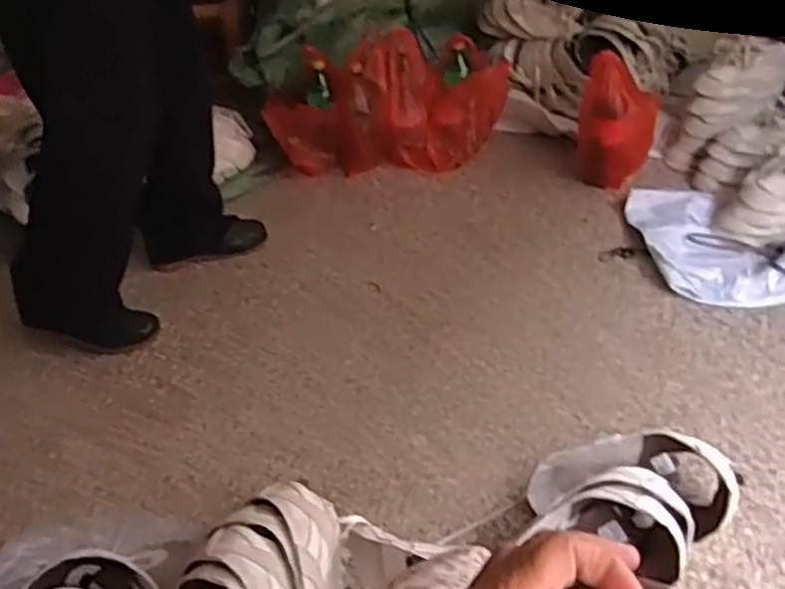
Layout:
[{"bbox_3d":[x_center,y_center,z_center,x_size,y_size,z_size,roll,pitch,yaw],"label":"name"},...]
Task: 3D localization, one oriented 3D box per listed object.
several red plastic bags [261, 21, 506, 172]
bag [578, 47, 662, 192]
[{"bbox_3d":[-0.004,-0.428,1.688,0.526,0.261,0.181,1,38,10],"label":"several red plastic bags"},{"bbox_3d":[0.459,-0.359,1.538,0.138,0.254,0.124,-13,38,-9],"label":"bag"}]

